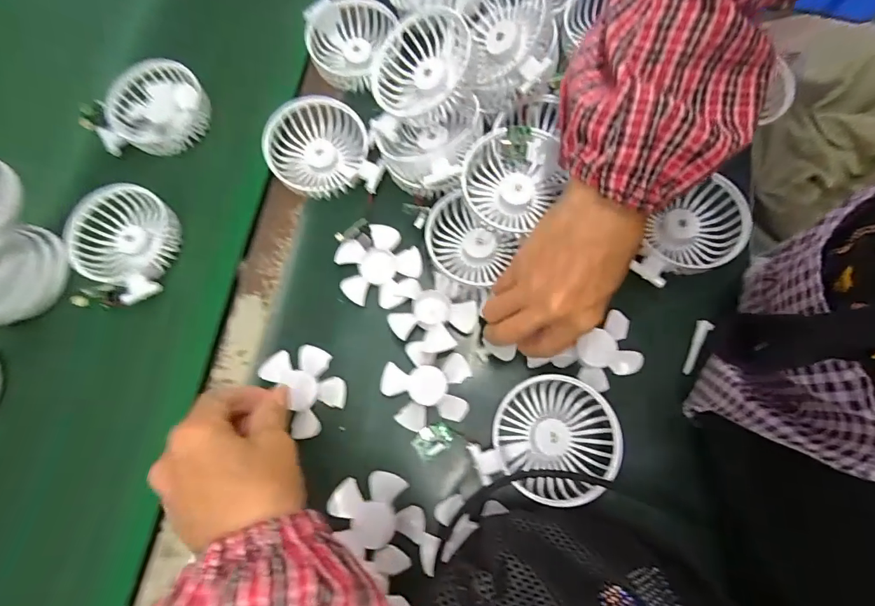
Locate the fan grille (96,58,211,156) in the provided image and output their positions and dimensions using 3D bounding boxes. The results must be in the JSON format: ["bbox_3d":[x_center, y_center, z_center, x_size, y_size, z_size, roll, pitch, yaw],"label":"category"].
[{"bbox_3d":[-0.279,-0.191,0.441,0.097,0.033,0.092,-7,77,3],"label":"fan grille"}]

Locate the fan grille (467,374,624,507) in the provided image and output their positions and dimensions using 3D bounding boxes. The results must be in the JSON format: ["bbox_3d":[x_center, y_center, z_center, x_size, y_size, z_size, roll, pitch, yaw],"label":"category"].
[{"bbox_3d":[0.085,0.101,0.332,0.096,0.031,0.087,17,80,8],"label":"fan grille"}]

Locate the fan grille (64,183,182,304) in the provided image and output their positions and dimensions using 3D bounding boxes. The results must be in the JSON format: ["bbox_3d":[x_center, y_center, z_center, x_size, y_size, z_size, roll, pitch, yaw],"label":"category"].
[{"bbox_3d":[-0.287,-0.054,0.401,0.090,0.024,0.104,2,78,5],"label":"fan grille"}]

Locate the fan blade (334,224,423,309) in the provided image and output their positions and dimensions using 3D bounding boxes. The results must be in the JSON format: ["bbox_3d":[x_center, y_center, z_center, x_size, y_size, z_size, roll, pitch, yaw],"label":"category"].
[{"bbox_3d":[-0.052,-0.031,0.383,0.071,0.010,0.068,-1,78,4],"label":"fan blade"}]

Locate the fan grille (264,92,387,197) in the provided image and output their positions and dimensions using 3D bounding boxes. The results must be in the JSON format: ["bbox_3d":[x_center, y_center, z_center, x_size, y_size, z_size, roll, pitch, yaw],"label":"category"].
[{"bbox_3d":[-0.104,-0.144,0.408,0.104,0.033,0.091,-5,76,3],"label":"fan grille"}]

